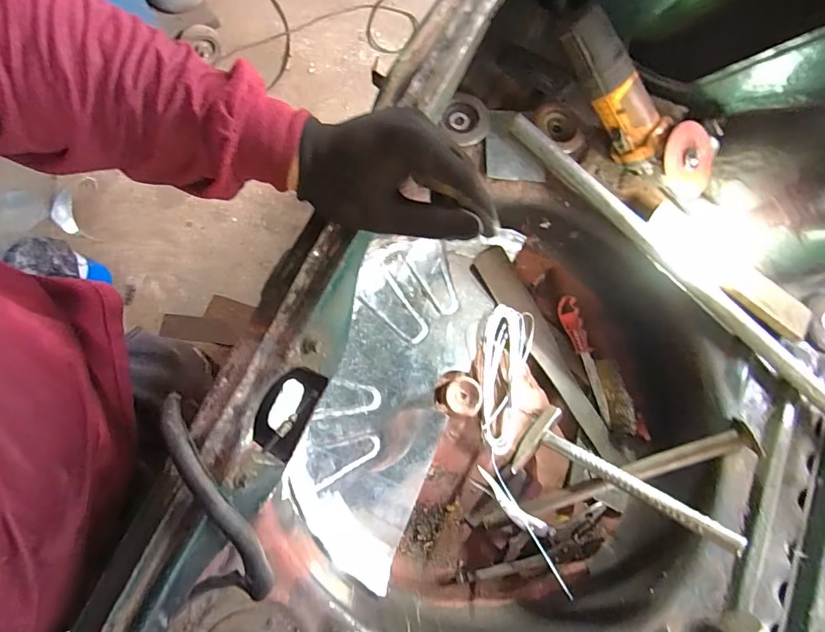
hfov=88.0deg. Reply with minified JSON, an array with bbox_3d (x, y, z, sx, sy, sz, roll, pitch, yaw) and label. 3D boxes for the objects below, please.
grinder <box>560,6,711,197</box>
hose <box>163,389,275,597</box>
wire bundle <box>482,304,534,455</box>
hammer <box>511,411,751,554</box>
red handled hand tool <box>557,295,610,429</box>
[{"bbox_3d":[0.296,-0.275,0.573,0.288,0.077,0.073,40,78,-17],"label":"grinder"},{"bbox_3d":[-0.138,0.123,0.295,0.033,0.048,0.151,-21,78,-6],"label":"hose"},{"bbox_3d":[0.138,0.094,0.668,0.077,0.029,0.221,15,77,2],"label":"wire bundle"},{"bbox_3d":[0.269,0.219,0.563,0.272,0.030,0.110,22,73,46],"label":"hammer"},{"bbox_3d":[0.281,0.072,0.692,0.029,0.044,0.210,-16,77,-5],"label":"red handled hand tool"}]

